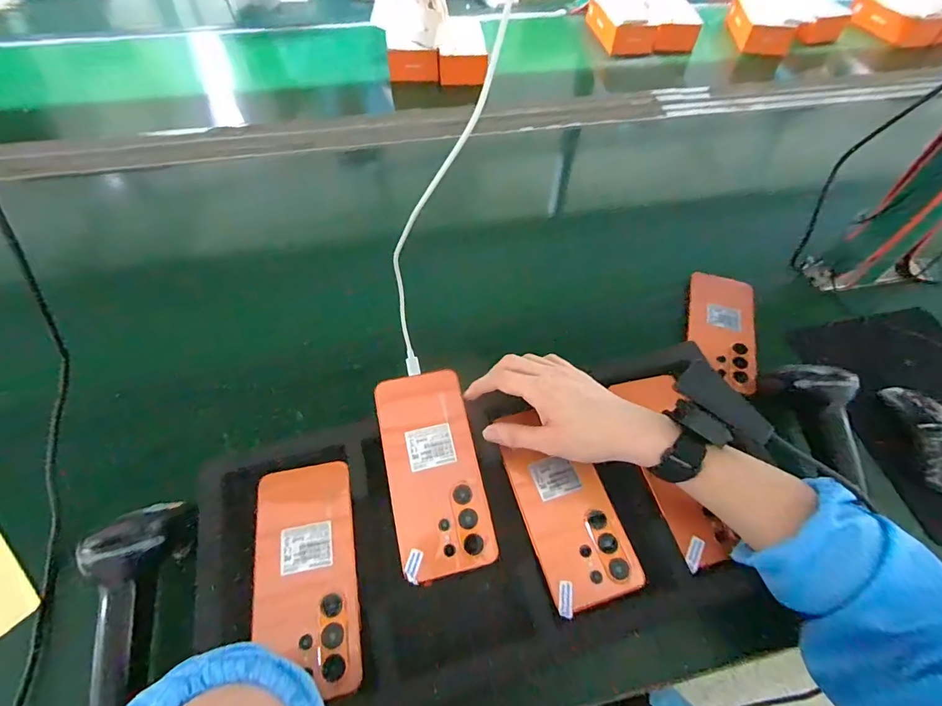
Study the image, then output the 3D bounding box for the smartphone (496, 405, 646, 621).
[{"bbox_3d":[0.080,0.125,0.392,0.076,0.006,0.166,-13,58,-11],"label":"smartphone"}]

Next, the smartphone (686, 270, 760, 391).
[{"bbox_3d":[0.307,-0.028,0.548,0.078,0.015,0.162,13,57,6],"label":"smartphone"}]

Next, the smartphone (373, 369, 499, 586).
[{"bbox_3d":[-0.033,0.099,0.391,0.079,0.005,0.169,-11,68,-9],"label":"smartphone"}]

